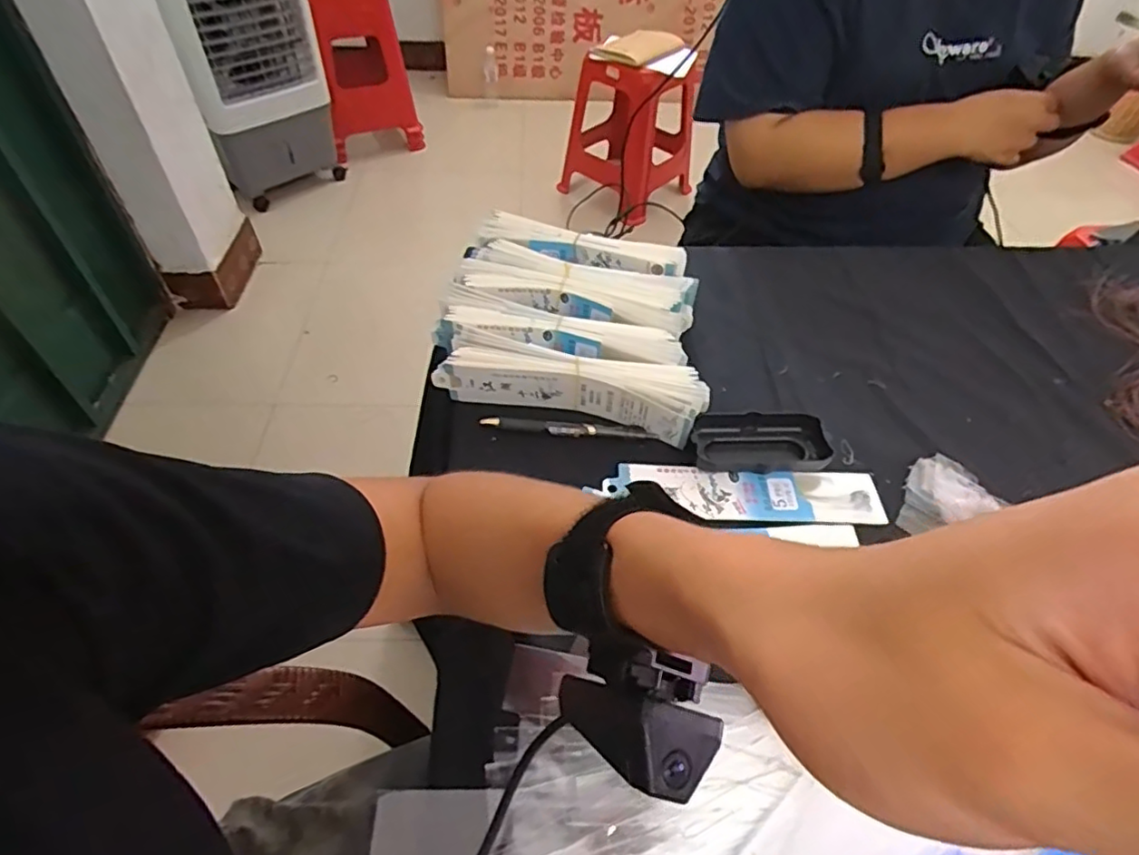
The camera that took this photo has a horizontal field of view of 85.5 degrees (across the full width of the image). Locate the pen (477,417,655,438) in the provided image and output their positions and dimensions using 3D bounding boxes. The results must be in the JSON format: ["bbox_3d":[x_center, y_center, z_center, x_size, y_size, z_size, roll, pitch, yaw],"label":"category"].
[{"bbox_3d":[-0.002,0.000,0.525,0.145,0.014,0.016,1,49,-2],"label":"pen"}]

